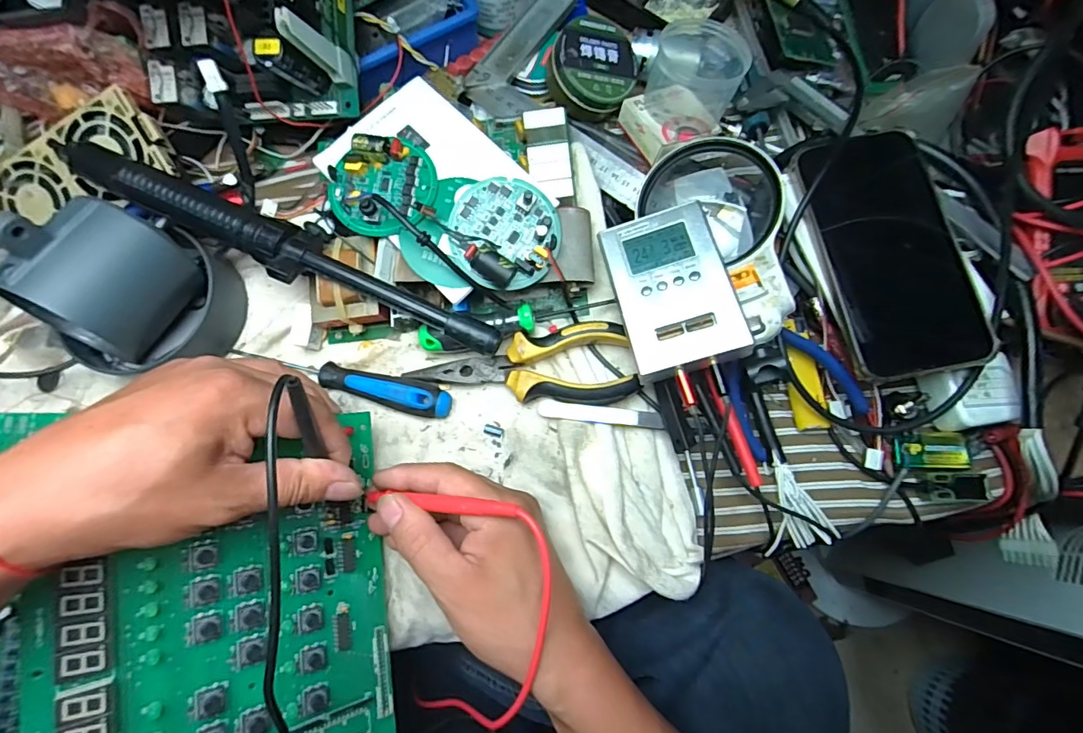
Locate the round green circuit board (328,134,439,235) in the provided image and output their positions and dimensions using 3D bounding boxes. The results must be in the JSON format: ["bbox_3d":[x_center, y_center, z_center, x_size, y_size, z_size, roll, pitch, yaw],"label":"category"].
[{"bbox_3d":[-0.104,-0.118,0.326,0.068,0.022,0.058,-22,78,-4],"label":"round green circuit board"}]

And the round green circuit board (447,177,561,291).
[{"bbox_3d":[-0.024,-0.088,0.324,0.068,0.022,0.066,0,77,1],"label":"round green circuit board"}]

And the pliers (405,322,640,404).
[{"bbox_3d":[-0.013,0.004,0.334,0.145,0.022,0.050,-7,77,0],"label":"pliers"}]

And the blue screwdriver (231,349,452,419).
[{"bbox_3d":[-0.141,0.006,0.351,0.162,0.022,0.022,16,78,5],"label":"blue screwdriver"}]

